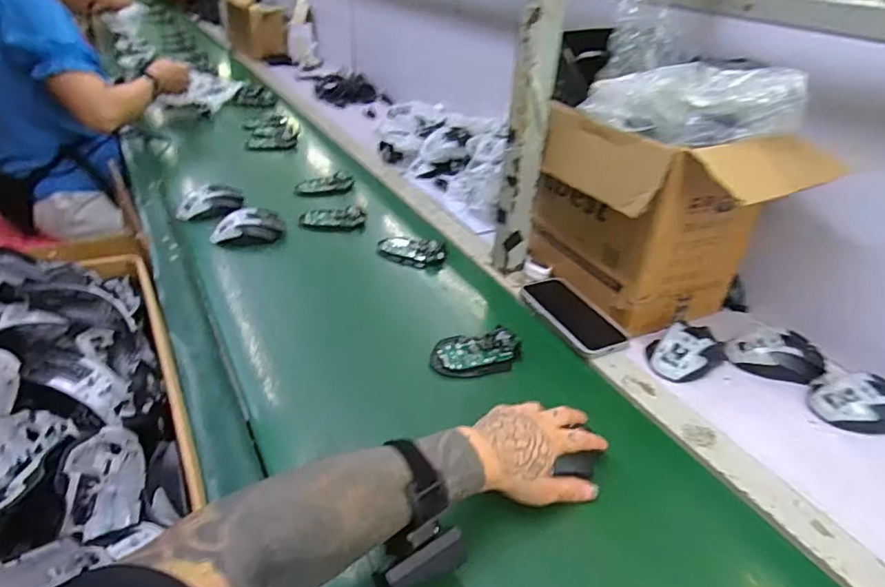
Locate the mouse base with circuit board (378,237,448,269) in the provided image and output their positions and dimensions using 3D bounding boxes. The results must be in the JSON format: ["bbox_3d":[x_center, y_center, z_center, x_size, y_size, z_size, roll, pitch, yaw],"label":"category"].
[{"bbox_3d":[-0.054,-0.074,0.879,0.113,0.026,0.057,16,36,16],"label":"mouse base with circuit board"}]

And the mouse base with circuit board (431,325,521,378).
[{"bbox_3d":[0.044,0.072,0.677,0.111,0.024,0.068,1,34,-6],"label":"mouse base with circuit board"}]

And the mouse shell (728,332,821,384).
[{"bbox_3d":[0.426,0.078,0.689,0.112,0.038,0.066,14,35,13],"label":"mouse shell"}]

